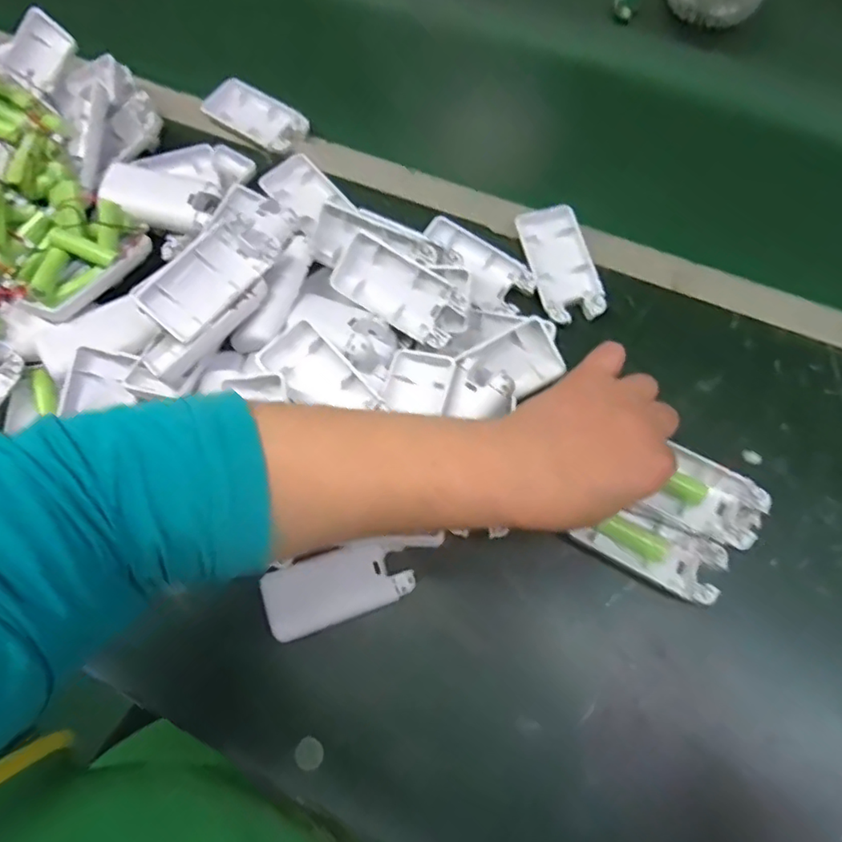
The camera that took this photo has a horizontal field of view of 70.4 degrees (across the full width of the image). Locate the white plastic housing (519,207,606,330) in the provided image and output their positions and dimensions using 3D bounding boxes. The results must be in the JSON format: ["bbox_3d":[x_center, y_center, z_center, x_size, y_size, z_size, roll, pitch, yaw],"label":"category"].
[{"bbox_3d":[0.106,-0.118,0.451,0.043,0.009,0.096,-13,70,-2],"label":"white plastic housing"}]

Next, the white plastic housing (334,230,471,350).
[{"bbox_3d":[-0.013,-0.090,0.417,0.093,0.017,0.045,34,105,6],"label":"white plastic housing"}]

